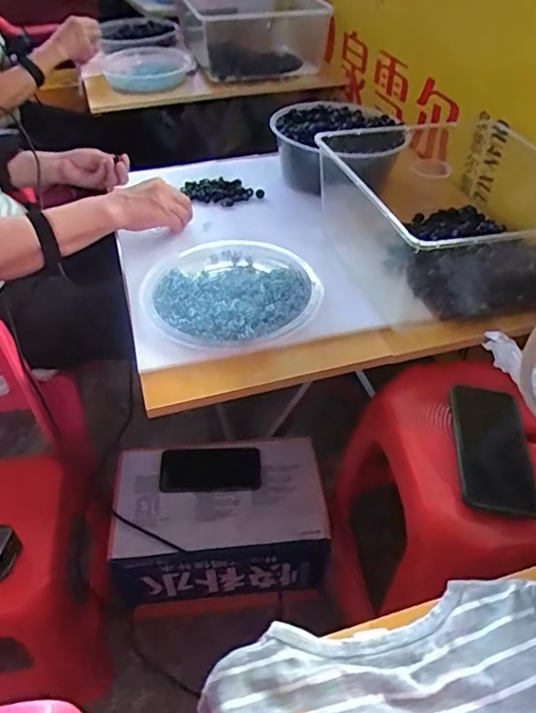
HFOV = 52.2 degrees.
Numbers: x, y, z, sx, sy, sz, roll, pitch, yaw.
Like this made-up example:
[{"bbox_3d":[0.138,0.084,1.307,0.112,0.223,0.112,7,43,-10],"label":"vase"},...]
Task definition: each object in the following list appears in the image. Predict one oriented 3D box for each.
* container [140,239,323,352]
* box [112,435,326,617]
[{"bbox_3d":[-0.047,-0.087,0.732,0.227,0.039,0.214,-1,44,1],"label":"container"},{"bbox_3d":[-0.077,0.273,0.919,0.328,0.152,0.209,-5,44,-4],"label":"box"}]

